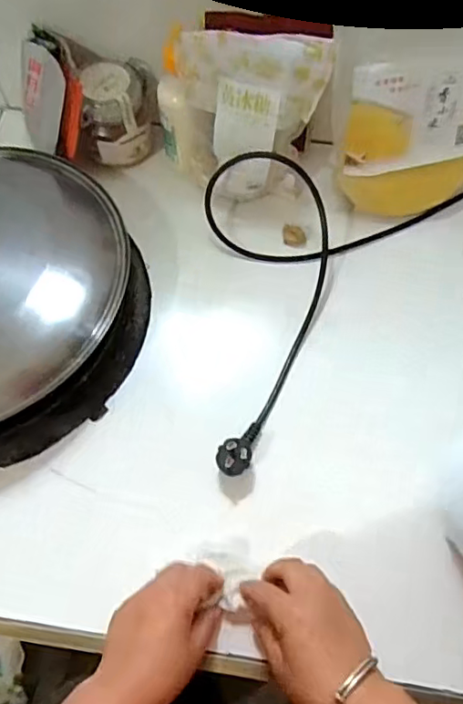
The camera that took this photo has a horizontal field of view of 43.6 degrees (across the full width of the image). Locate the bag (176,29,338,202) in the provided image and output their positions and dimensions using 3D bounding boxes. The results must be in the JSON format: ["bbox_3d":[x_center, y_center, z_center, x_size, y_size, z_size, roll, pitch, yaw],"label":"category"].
[{"bbox_3d":[0.020,-0.235,0.616,0.153,0.191,0.060,2,68,2],"label":"bag"}]

